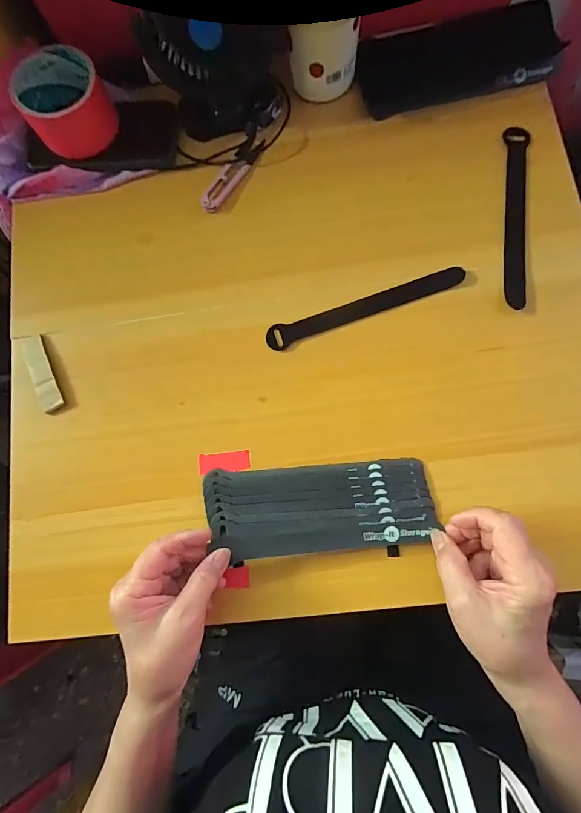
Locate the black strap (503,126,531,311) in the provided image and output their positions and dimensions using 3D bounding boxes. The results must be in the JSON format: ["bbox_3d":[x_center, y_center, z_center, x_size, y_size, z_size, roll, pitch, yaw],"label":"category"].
[{"bbox_3d":[0.218,-0.184,0.368,0.024,0.006,0.187,6,81,3],"label":"black strap"}]

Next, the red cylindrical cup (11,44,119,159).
[{"bbox_3d":[-0.238,-0.325,0.399,0.083,0.048,0.085,-1,81,5],"label":"red cylindrical cup"}]

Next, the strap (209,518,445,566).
[{"bbox_3d":[0.027,0.114,0.332,0.189,0.008,0.030,-5,84,5],"label":"strap"}]

